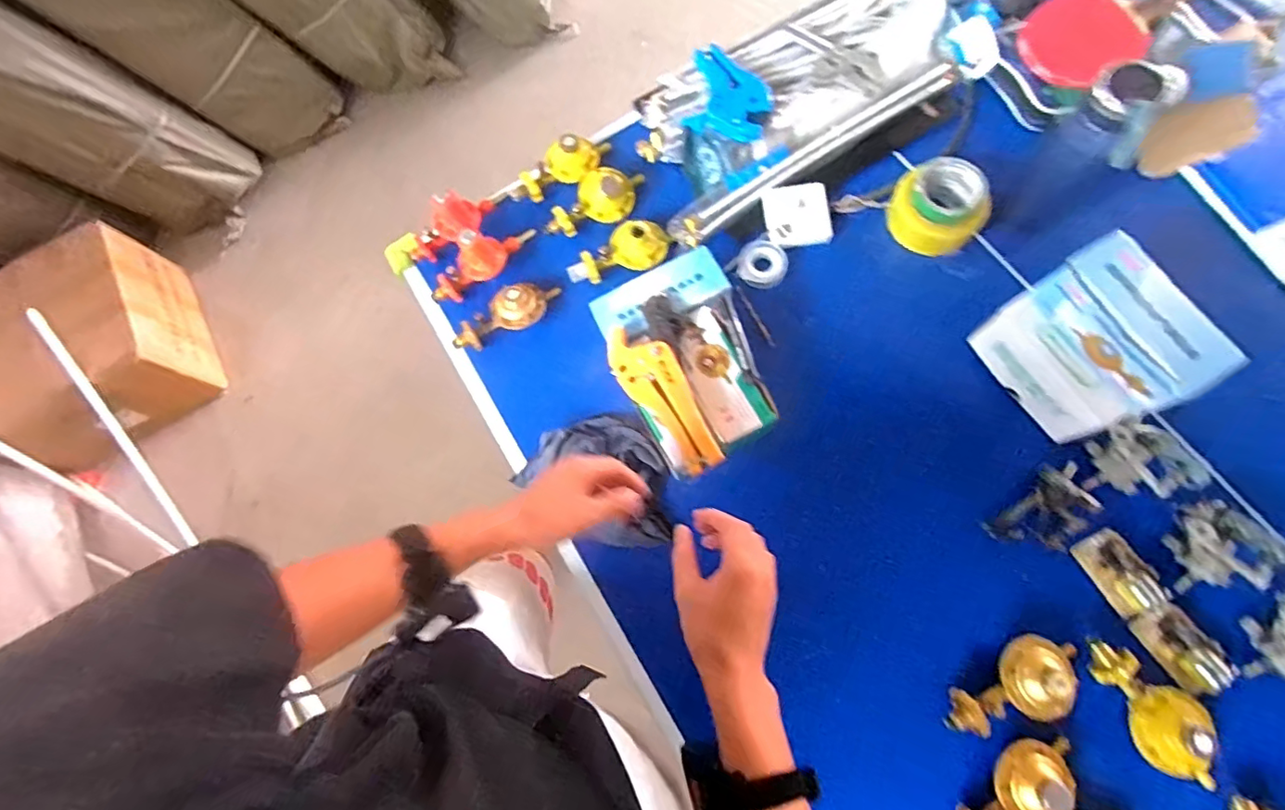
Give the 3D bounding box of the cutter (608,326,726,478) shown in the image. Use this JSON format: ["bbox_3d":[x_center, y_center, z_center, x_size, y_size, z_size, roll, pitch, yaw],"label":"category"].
[{"bbox_3d":[0.028,-0.015,0.689,0.070,0.029,0.216,-33,71,-10],"label":"cutter"}]

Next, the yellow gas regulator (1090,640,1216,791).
[{"bbox_3d":[0.561,0.332,0.594,0.077,0.046,0.164,-21,69,-5],"label":"yellow gas regulator"}]

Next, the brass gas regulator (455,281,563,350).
[{"bbox_3d":[-0.202,-0.138,0.809,0.170,0.043,0.066,-20,69,-5],"label":"brass gas regulator"}]

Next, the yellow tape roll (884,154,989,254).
[{"bbox_3d":[0.415,-0.280,0.782,0.121,0.064,0.121,-1,69,2],"label":"yellow tape roll"}]

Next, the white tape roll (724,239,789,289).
[{"bbox_3d":[0.174,-0.208,0.818,0.074,0.031,0.066,32,73,14],"label":"white tape roll"}]

